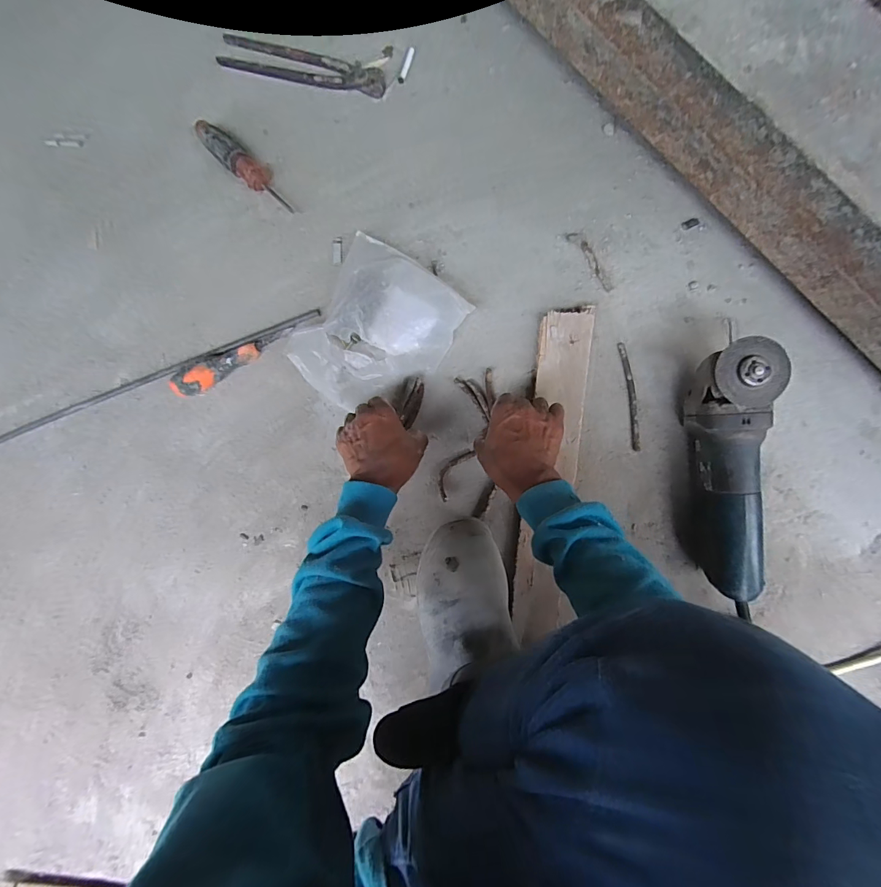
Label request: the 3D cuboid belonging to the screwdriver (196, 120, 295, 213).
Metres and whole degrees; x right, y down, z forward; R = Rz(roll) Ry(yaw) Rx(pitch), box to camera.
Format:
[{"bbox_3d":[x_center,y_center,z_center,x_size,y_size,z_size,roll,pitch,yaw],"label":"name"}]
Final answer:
[{"bbox_3d":[-0.242,-0.344,0.522,0.137,0.029,0.031,39,93,3],"label":"screwdriver"}]

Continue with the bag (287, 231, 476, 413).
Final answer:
[{"bbox_3d":[-0.080,-0.136,0.519,0.165,0.034,0.198,36,92,3],"label":"bag"}]

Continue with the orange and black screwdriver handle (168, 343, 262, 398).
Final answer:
[{"bbox_3d":[-0.281,-0.093,0.533,0.112,0.033,0.029,-26,88,4],"label":"orange and black screwdriver handle"}]

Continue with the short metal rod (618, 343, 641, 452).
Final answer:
[{"bbox_3d":[0.230,-0.057,0.511,0.010,0.006,0.131,-9,90,4],"label":"short metal rod"}]

